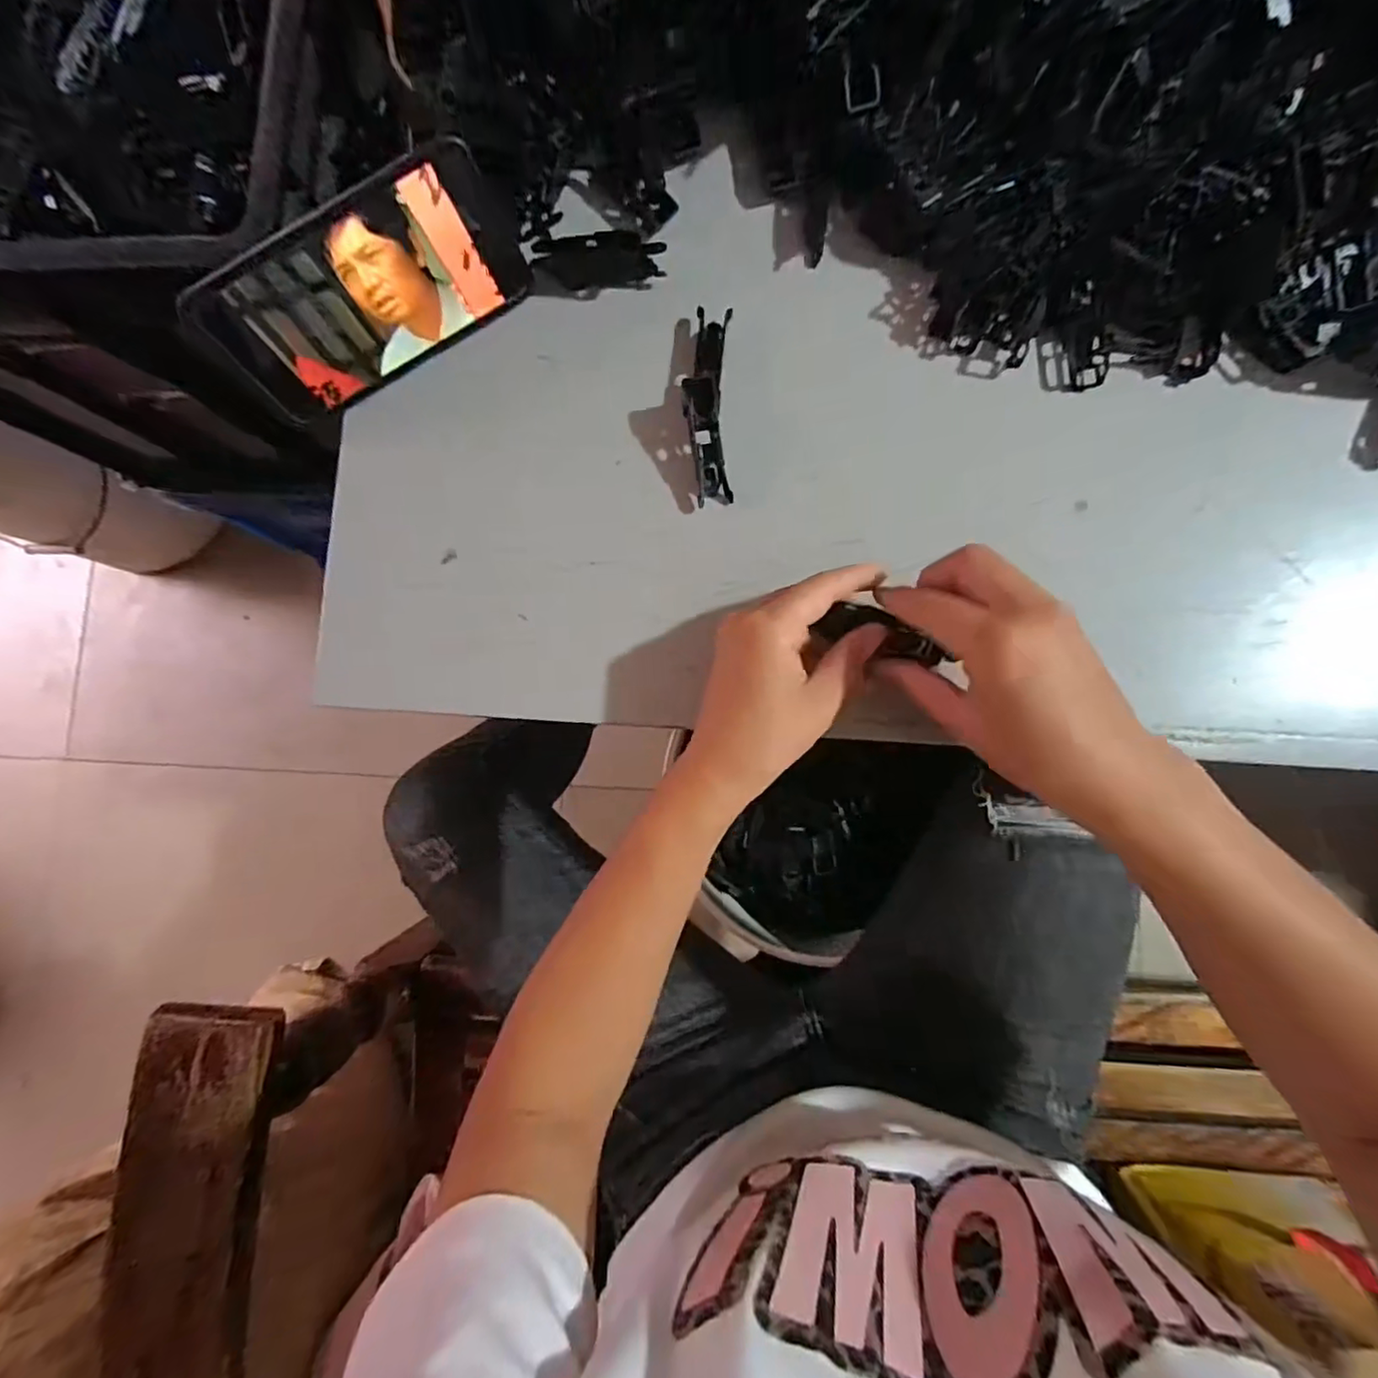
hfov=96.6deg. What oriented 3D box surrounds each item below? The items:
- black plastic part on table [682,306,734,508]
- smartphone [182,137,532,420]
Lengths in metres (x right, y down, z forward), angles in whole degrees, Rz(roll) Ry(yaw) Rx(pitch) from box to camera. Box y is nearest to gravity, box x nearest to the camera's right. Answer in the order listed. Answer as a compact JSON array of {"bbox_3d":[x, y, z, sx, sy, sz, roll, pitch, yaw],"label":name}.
[{"bbox_3d":[0.011,-0.163,0.344,0.025,0.020,0.112,-1,85,4],"label":"black plastic part on table"},{"bbox_3d":[-0.174,-0.216,0.335,0.166,0.077,0.010,-30,56,1],"label":"smartphone"}]

